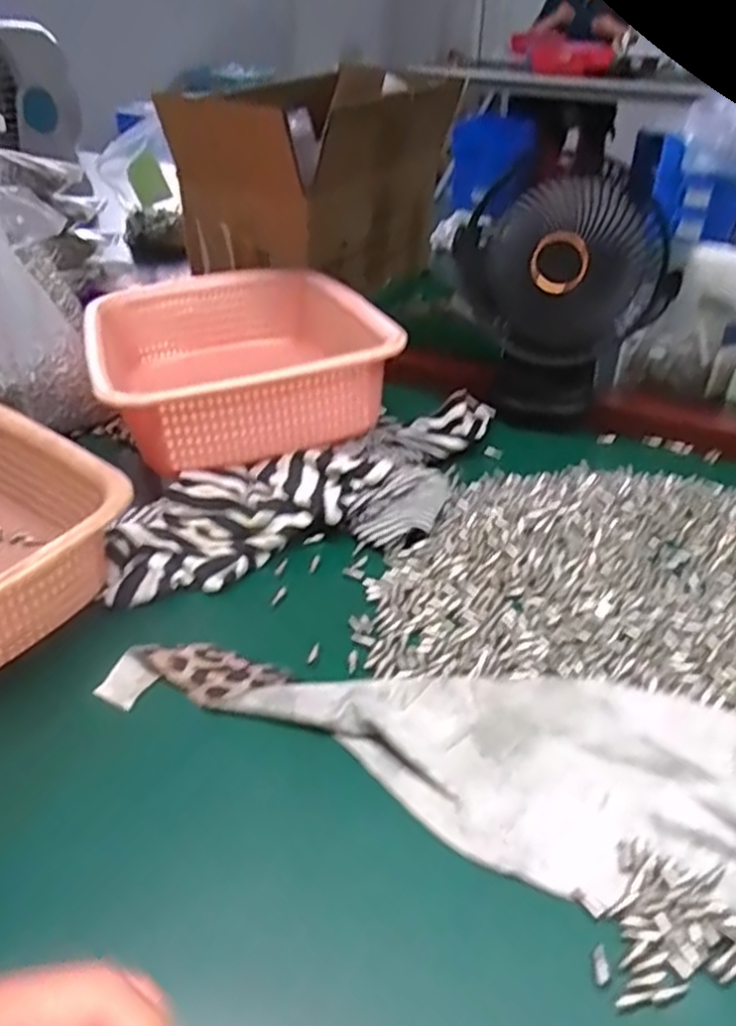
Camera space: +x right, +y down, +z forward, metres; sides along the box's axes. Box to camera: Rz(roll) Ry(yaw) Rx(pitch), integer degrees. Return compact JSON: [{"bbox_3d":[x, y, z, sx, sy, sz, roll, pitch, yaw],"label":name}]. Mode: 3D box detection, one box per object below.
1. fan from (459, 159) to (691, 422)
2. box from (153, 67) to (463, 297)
[{"bbox_3d":[0.151,-0.169,0.598,0.150,0.175,0.103,6,36,8],"label":"fan"},{"bbox_3d":[-0.051,-0.359,0.827,0.221,0.193,0.303,15,38,19],"label":"box"}]

